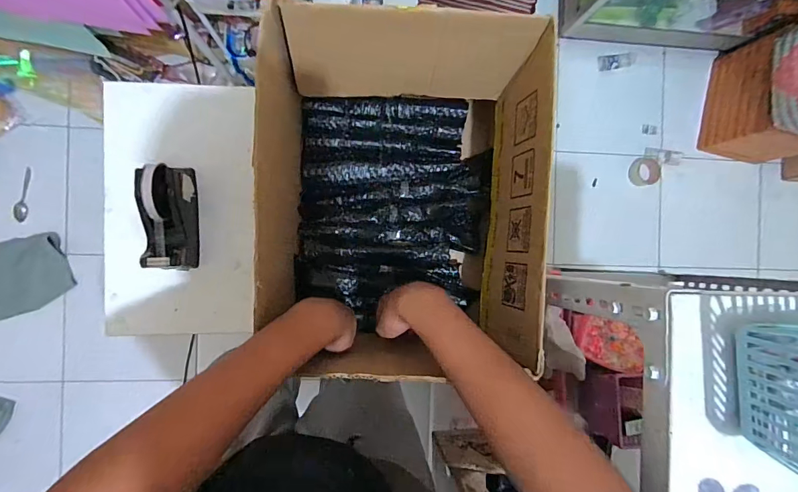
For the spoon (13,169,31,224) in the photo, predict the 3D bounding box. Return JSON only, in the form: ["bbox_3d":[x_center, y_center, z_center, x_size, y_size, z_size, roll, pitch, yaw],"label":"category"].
[{"bbox_3d":[-1.178,-0.162,1.307,0.036,0.020,0.169,6,90,-6],"label":"spoon"}]

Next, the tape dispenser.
[{"bbox_3d":[-0.345,-0.040,0.622,0.055,0.091,0.150,-2,91,-6],"label":"tape dispenser"}]

